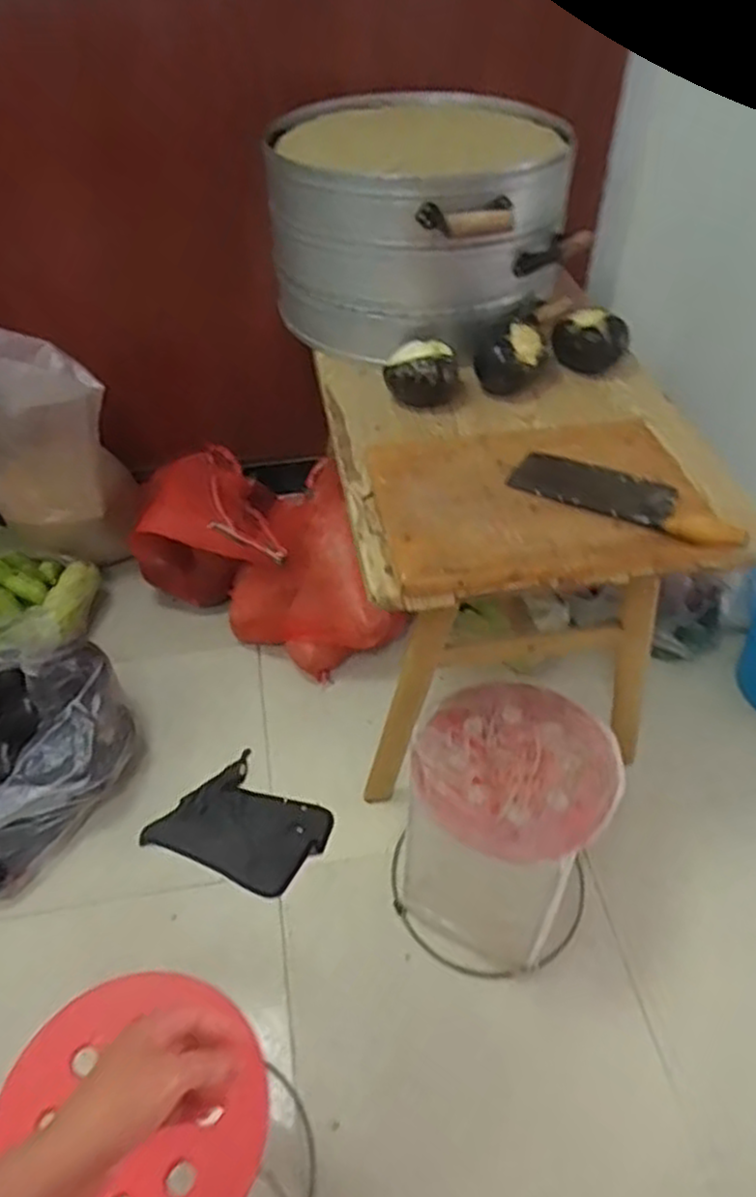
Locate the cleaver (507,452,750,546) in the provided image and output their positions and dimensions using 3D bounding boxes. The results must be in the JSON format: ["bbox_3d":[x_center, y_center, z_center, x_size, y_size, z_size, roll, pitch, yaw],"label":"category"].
[{"bbox_3d":[0.356,-0.149,1.098,0.327,0.031,0.104,23,50,22],"label":"cleaver"}]

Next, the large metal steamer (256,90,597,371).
[{"bbox_3d":[0.071,-0.734,1.504,0.536,0.293,0.592,-4,45,-2],"label":"large metal steamer"}]

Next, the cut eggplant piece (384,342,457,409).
[{"bbox_3d":[0.076,-0.399,1.333,0.124,0.065,0.152,3,46,5],"label":"cut eggplant piece"}]

